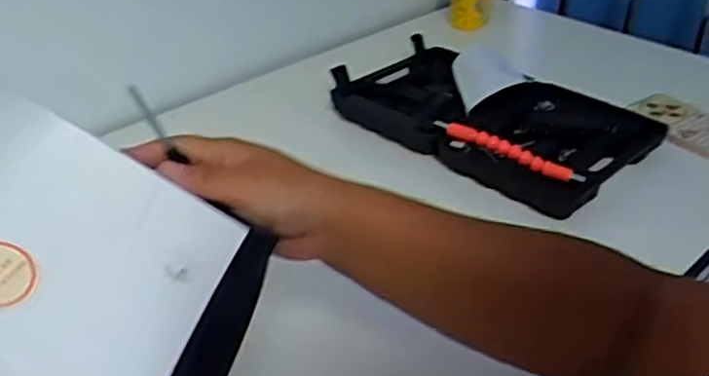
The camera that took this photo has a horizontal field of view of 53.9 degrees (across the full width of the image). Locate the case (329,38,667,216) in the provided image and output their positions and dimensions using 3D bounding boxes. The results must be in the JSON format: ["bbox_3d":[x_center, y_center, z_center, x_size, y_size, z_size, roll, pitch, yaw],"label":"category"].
[{"bbox_3d":[0.156,-0.093,0.824,0.219,0.044,0.357,-28,43,-36],"label":"case"}]

